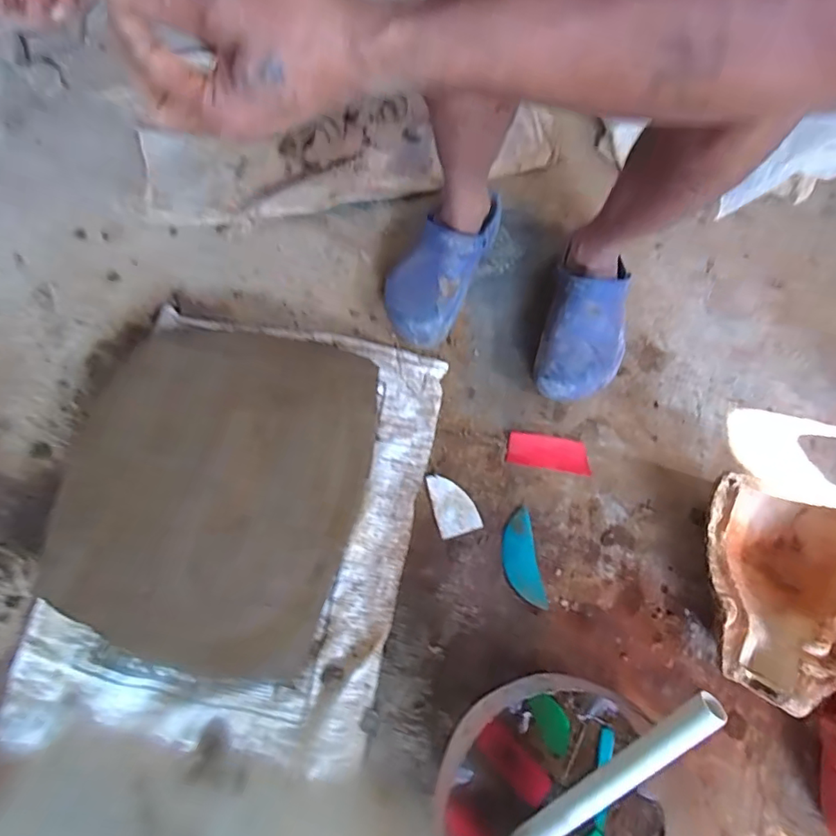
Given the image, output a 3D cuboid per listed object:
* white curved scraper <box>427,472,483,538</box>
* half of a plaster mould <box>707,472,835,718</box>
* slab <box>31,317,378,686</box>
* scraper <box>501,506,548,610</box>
[{"bbox_3d":[0.045,0.110,0.666,0.051,0.004,0.083,-17,71,-5],"label":"white curved scraper"},{"bbox_3d":[0.396,0.190,0.581,0.181,0.091,0.223,23,72,10],"label":"half of a plaster mould"},{"bbox_3d":[-0.255,0.079,0.640,0.354,0.088,0.404,9,71,5],"label":"slab"},{"bbox_3d":[0.127,0.175,0.637,0.040,0.010,0.117,-8,70,-1],"label":"scraper"}]

